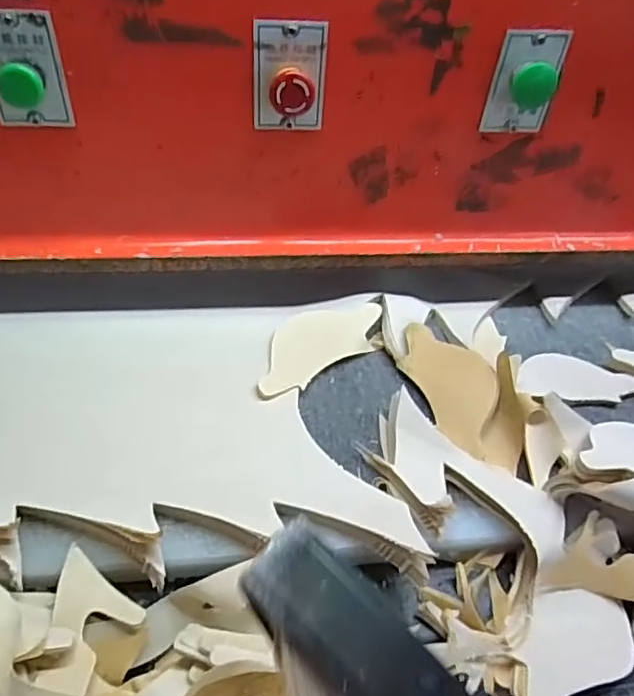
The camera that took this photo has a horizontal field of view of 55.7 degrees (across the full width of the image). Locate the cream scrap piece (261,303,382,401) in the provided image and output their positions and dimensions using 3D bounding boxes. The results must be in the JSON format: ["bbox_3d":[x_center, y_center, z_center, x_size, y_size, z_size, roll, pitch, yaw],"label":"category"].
[{"bbox_3d":[0.000,-0.007,0.632,0.161,0.009,0.072,-23,54,-26],"label":"cream scrap piece"}]

